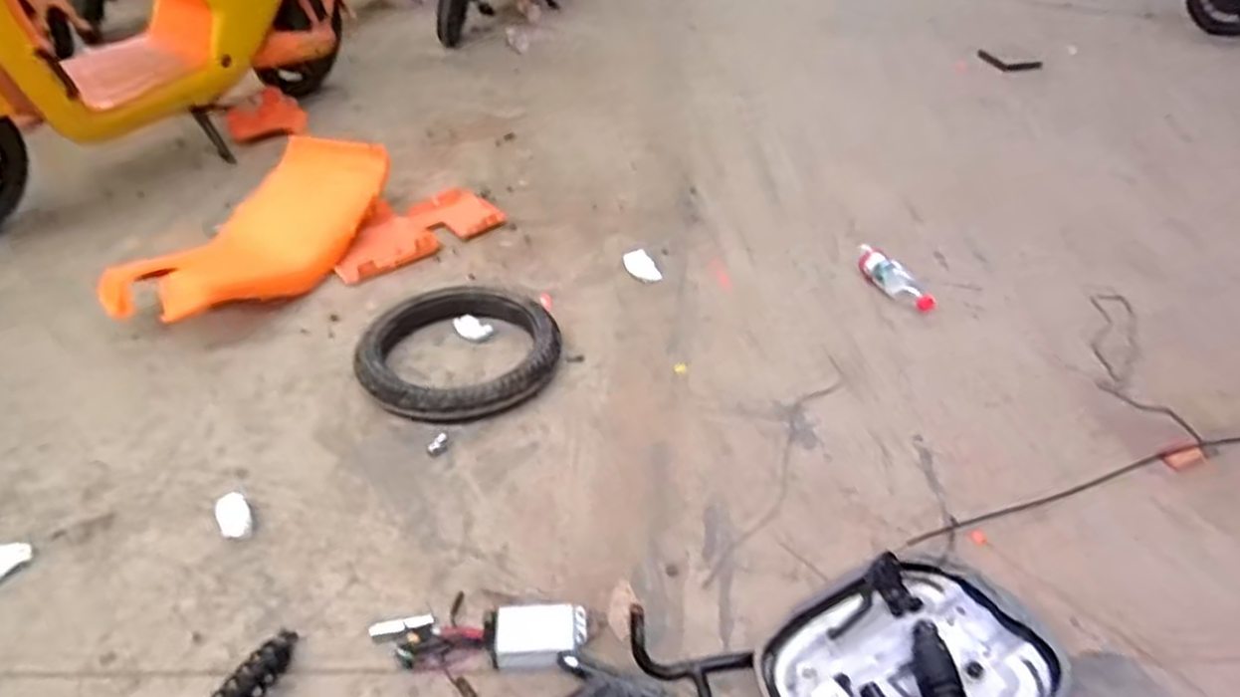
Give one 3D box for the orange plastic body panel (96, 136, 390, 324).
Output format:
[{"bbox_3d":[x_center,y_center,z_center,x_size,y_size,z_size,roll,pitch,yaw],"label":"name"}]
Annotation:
[{"bbox_3d":[-0.763,-0.274,1.706,0.296,0.098,0.687,31,48,-7],"label":"orange plastic body panel"}]

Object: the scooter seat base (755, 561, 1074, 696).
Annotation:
[{"bbox_3d":[0.356,0.404,0.952,0.365,0.068,0.264,-22,44,-28],"label":"scooter seat base"}]

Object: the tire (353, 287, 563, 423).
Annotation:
[{"bbox_3d":[-0.306,-0.001,1.471,0.371,0.075,0.364,1,38,-1],"label":"tire"}]

